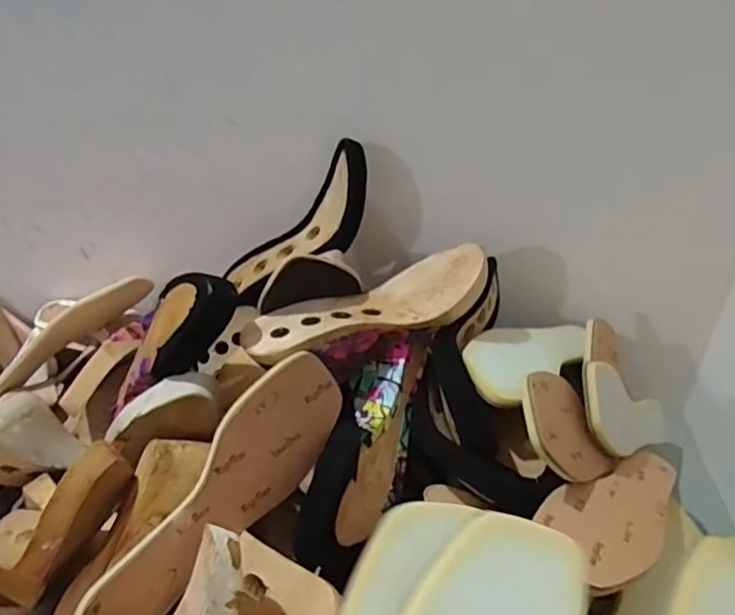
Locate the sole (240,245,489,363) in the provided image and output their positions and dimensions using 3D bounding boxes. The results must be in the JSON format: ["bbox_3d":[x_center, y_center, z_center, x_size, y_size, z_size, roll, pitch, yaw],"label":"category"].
[{"bbox_3d":[0.000,-0.002,0.516,0.231,0.036,0.082,-20,39,-22],"label":"sole"}]

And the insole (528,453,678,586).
[{"bbox_3d":[0.226,0.168,0.510,0.084,0.017,0.214,26,27,34],"label":"insole"}]

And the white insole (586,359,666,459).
[{"bbox_3d":[0.271,0.117,0.590,0.008,0.233,0.078,-8,65,40],"label":"white insole"}]

